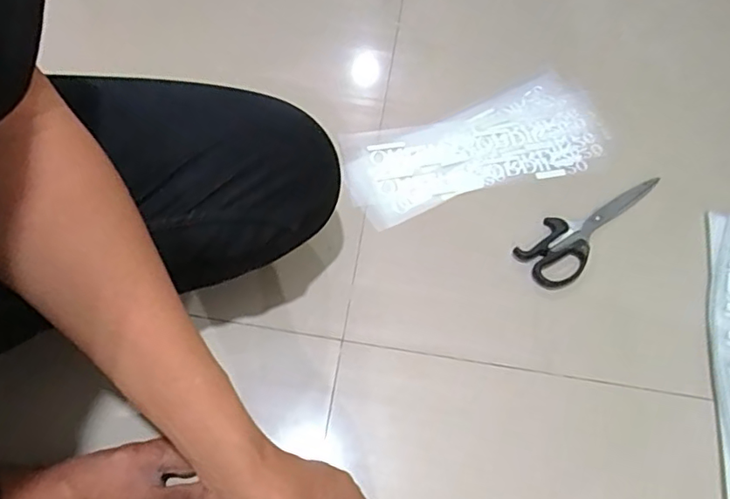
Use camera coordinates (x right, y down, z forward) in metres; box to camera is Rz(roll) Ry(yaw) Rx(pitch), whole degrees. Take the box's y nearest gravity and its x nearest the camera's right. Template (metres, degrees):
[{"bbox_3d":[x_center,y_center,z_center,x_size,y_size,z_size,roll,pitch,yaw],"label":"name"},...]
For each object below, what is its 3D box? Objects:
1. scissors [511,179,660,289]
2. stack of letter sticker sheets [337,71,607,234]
[{"bbox_3d":[0.237,-0.029,0.591,0.183,0.006,0.061,-39,69,-20],"label":"scissors"},{"bbox_3d":[0.130,-0.121,0.638,0.318,0.011,0.137,-21,64,-12],"label":"stack of letter sticker sheets"}]

